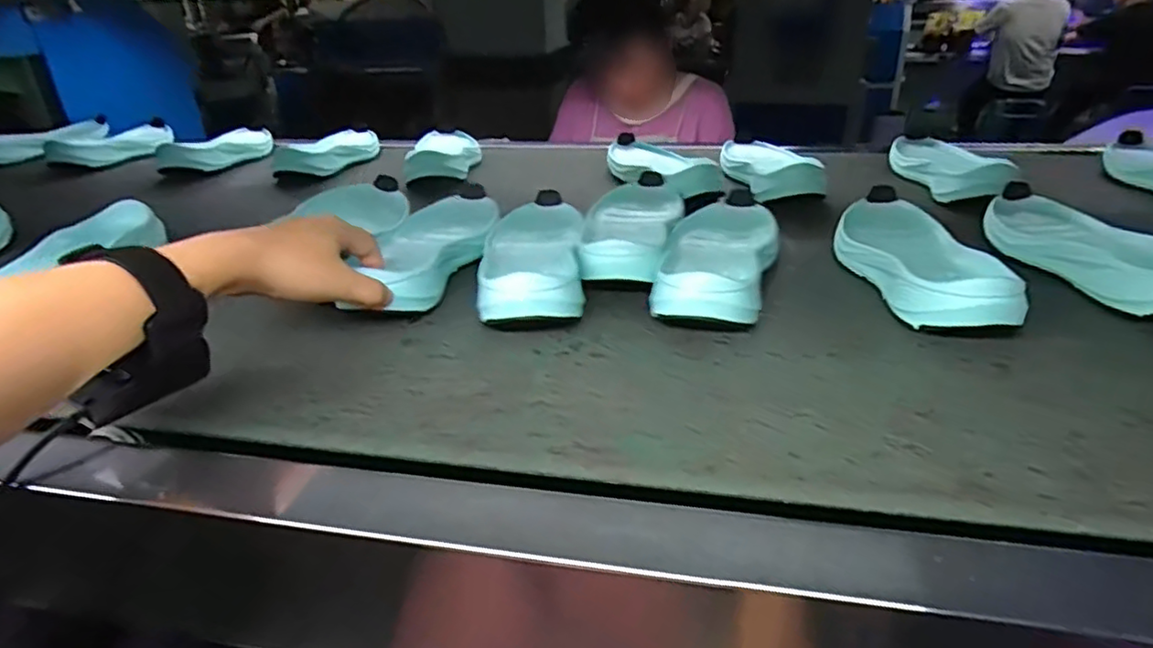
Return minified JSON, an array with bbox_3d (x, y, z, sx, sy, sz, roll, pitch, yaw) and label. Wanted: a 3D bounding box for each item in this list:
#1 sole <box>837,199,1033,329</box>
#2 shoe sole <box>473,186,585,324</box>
[{"bbox_3d":[0.258,-0.057,0.505,0.083,0.037,0.204,1,26,4],"label":"sole"},{"bbox_3d":[-0.036,-0.066,0.535,0.079,0.040,0.217,-1,26,0],"label":"shoe sole"}]

